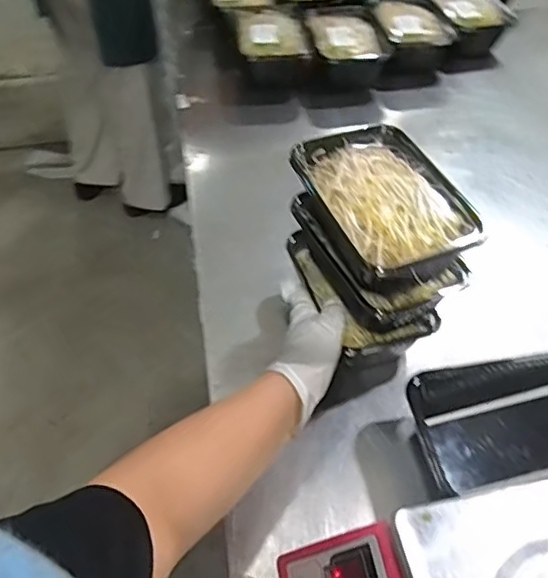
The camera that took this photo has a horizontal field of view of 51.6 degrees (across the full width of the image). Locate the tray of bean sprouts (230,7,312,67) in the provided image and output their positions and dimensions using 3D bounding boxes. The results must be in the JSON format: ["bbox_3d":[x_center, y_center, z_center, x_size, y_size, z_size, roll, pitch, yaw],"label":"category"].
[{"bbox_3d":[-0.007,-0.435,0.968,0.118,0.033,0.151,-8,50,-8],"label":"tray of bean sprouts"}]

